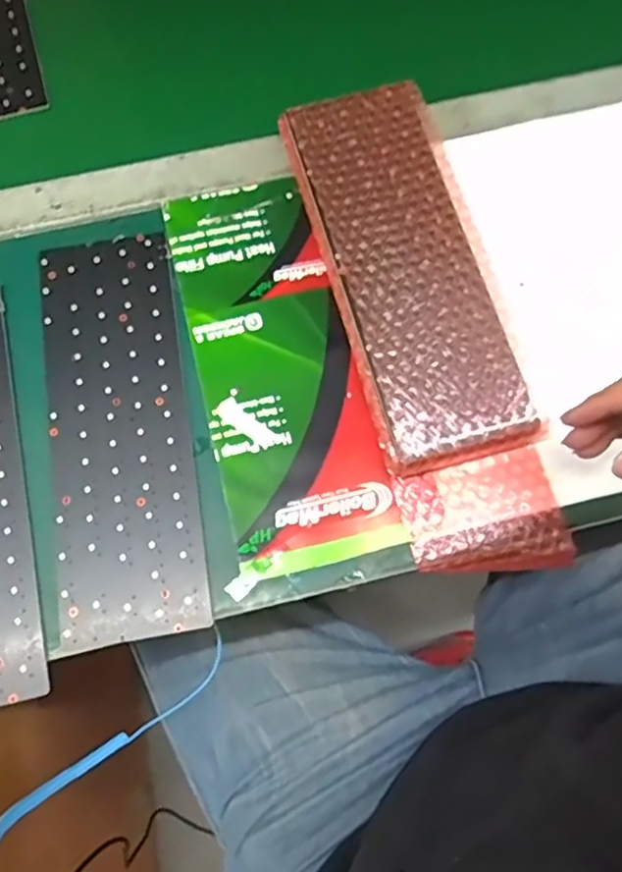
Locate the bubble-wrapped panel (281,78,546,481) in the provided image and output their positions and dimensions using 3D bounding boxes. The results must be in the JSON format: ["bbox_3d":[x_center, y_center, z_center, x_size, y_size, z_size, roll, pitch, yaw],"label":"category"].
[{"bbox_3d":[0.064,-0.118,0.453,0.102,0.031,0.282,-15,73,-4],"label":"bubble-wrapped panel"}]

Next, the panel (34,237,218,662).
[{"bbox_3d":[-0.129,-0.008,0.436,0.099,0.005,0.278,-9,73,-2],"label":"panel"}]

